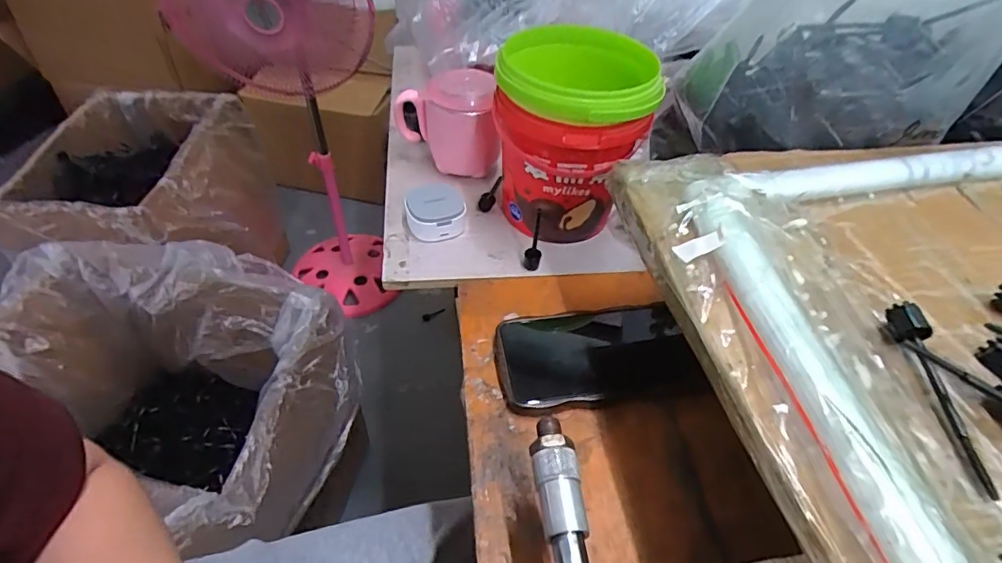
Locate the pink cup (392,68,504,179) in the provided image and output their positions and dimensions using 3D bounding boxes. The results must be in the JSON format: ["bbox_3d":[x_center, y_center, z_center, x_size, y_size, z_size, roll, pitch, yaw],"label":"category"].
[{"bbox_3d":[-0.055,-0.158,0.531,0.098,0.097,0.069,-5,47,-9],"label":"pink cup"}]

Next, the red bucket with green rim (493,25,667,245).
[{"bbox_3d":[0.059,-0.127,0.471,0.120,0.153,0.117,0,47,0],"label":"red bucket with green rim"}]

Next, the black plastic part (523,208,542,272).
[{"bbox_3d":[0.028,-0.038,0.450,0.015,0.063,0.019,9,46,4],"label":"black plastic part"}]

